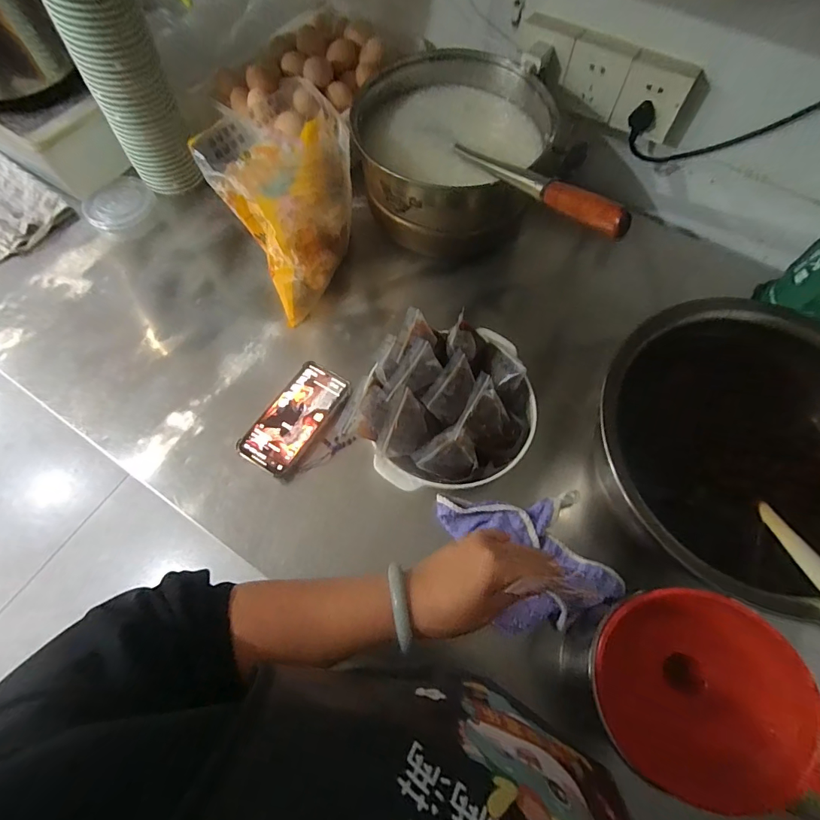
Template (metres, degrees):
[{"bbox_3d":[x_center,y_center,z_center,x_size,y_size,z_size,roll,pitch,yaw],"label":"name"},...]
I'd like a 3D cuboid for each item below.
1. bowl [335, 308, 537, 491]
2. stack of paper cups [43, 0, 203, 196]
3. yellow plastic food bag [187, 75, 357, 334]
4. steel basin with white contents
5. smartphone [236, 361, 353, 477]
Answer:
[{"bbox_3d":[0.049,-0.007,0.568,0.212,0.090,0.233,0,67,0],"label":"bowl"},{"bbox_3d":[-0.408,-0.498,0.612,0.117,0.355,0.090,-26,69,-11],"label":"stack of paper cups"},{"bbox_3d":[-0.164,-0.289,0.620,0.139,0.211,0.221,32,70,13],"label":"yellow plastic food bag"},{"bbox_3d":[0.060,-0.387,0.671,0.262,0.159,0.251,0,67,0],"label":"steel basin with white contents"},{"bbox_3d":[-0.152,0.008,0.589,0.076,0.011,0.160,31,68,9],"label":"smartphone"}]

